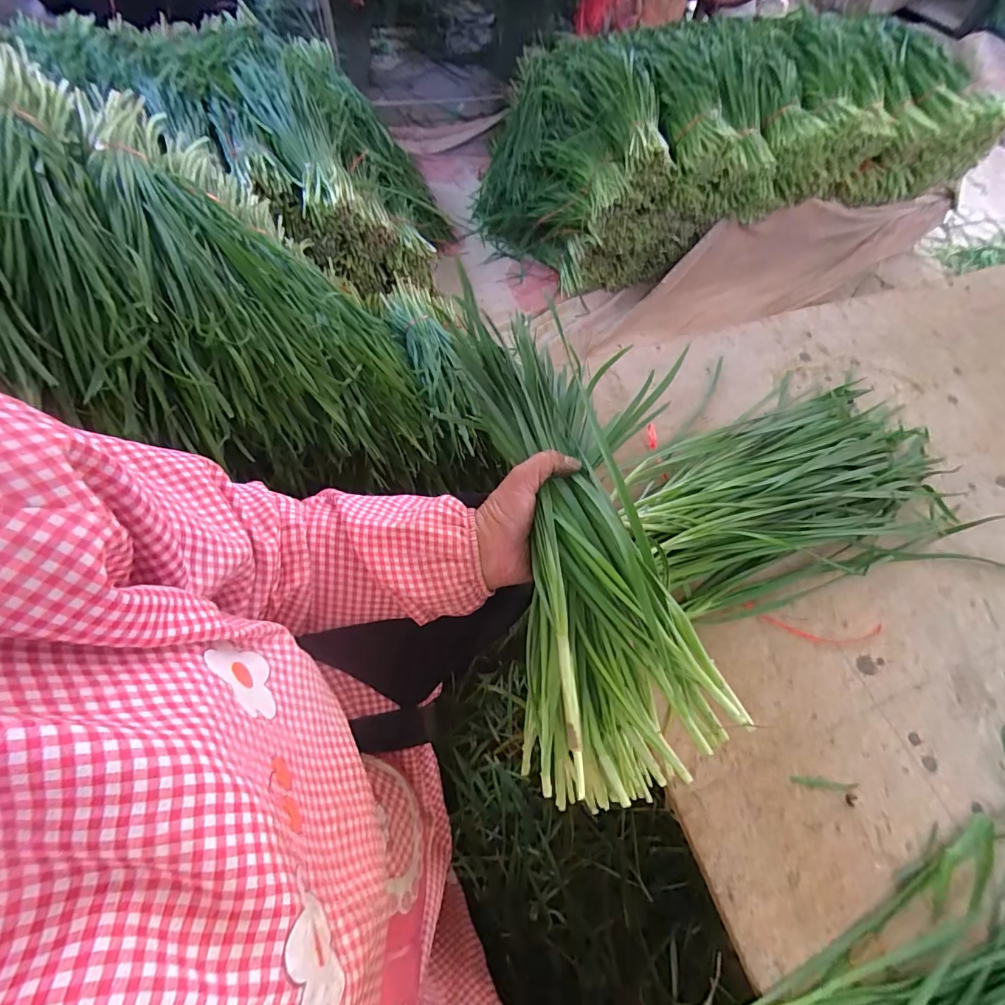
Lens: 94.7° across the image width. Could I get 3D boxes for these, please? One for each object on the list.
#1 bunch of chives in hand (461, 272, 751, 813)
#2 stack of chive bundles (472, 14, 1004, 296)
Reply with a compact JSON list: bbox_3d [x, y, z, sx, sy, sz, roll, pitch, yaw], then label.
[{"bbox_3d":[0.053,-0.007,0.359,0.125,0.074,0.404,-7,63,-7],"label":"bunch of chives in hand"},{"bbox_3d":[0.538,-0.940,1.167,1.241,0.395,0.626,-6,62,7],"label":"stack of chive bundles"}]

